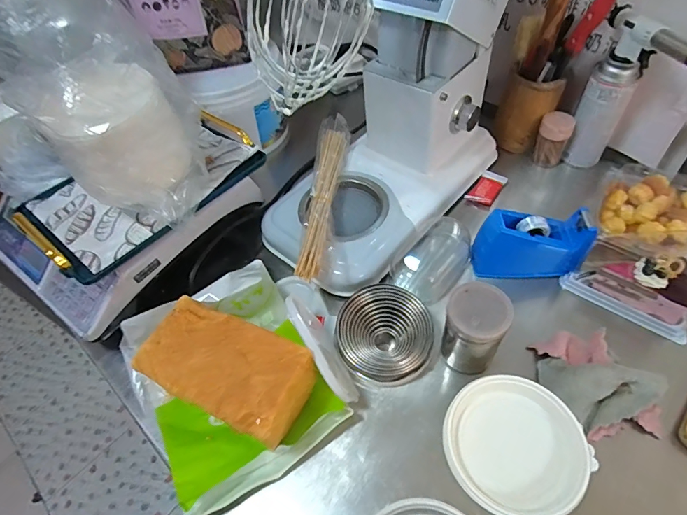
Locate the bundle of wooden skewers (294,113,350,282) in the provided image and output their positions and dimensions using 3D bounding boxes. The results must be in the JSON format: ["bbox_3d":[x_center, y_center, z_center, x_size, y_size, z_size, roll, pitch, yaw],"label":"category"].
[{"bbox_3d":[-0.032,-0.104,0.625,0.044,0.041,0.317,3,52,9],"label":"bundle of wooden skewers"}]

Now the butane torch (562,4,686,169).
[{"bbox_3d":[0.412,-0.233,0.616,0.083,0.228,0.143,-36,57,-20],"label":"butane torch"}]

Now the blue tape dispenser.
[{"bbox_3d":[0.258,-0.016,0.562,0.135,0.096,0.050,0,52,6],"label":"blue tape dispenser"}]

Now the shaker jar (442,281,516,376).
[{"bbox_3d":[0.152,0.084,0.476,0.064,0.106,0.062,-3,52,4],"label":"shaker jar"}]

